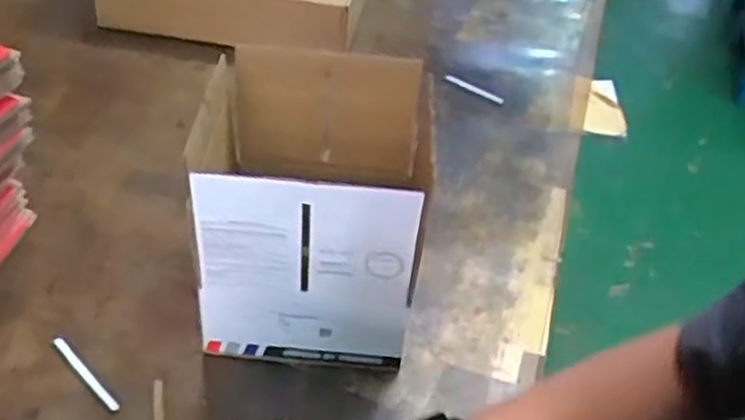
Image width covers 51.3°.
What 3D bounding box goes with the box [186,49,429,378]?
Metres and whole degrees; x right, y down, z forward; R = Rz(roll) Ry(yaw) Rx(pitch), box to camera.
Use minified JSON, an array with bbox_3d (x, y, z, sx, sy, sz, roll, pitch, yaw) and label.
[{"bbox_3d":[-0.048,-0.005,0.692,0.190,0.206,0.208,6,40,-1],"label":"box"}]

